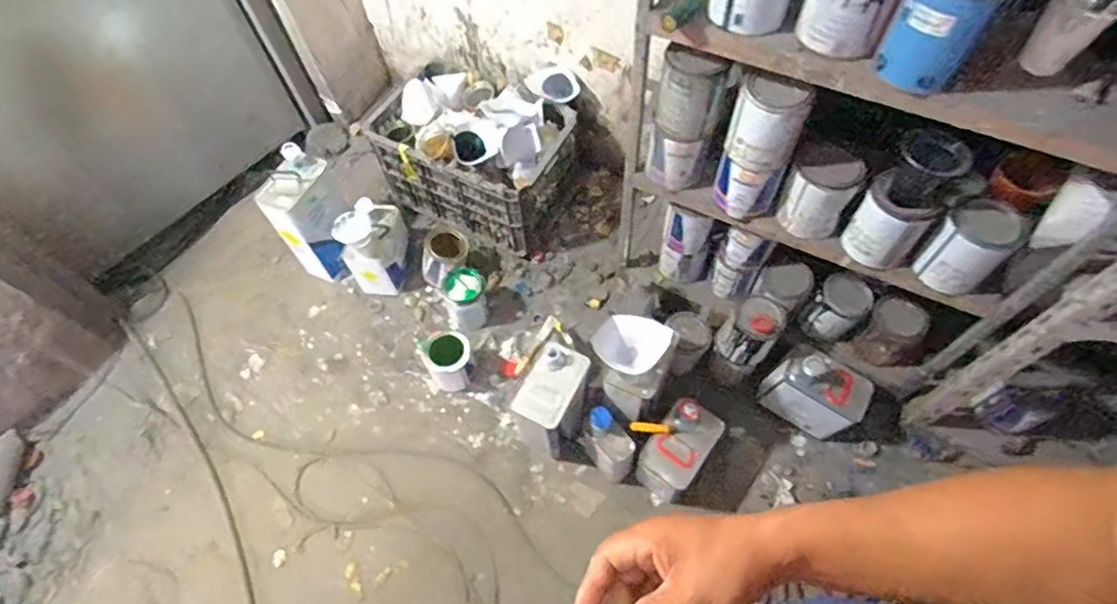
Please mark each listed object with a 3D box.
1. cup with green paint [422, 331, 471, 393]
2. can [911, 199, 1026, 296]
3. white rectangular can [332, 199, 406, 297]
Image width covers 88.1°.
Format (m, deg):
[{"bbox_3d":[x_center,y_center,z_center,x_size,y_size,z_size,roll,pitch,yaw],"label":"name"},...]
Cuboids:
[{"bbox_3d":[-0.259,0.132,1.374,0.105,0.119,0.113,-1,60,2],"label":"cup with green paint"},{"bbox_3d":[0.655,-0.088,0.928,0.096,0.147,0.099,-2,59,3],"label":"can"},{"bbox_3d":[-0.458,-0.153,1.481,0.130,0.237,0.191,5,60,6],"label":"white rectangular can"}]

